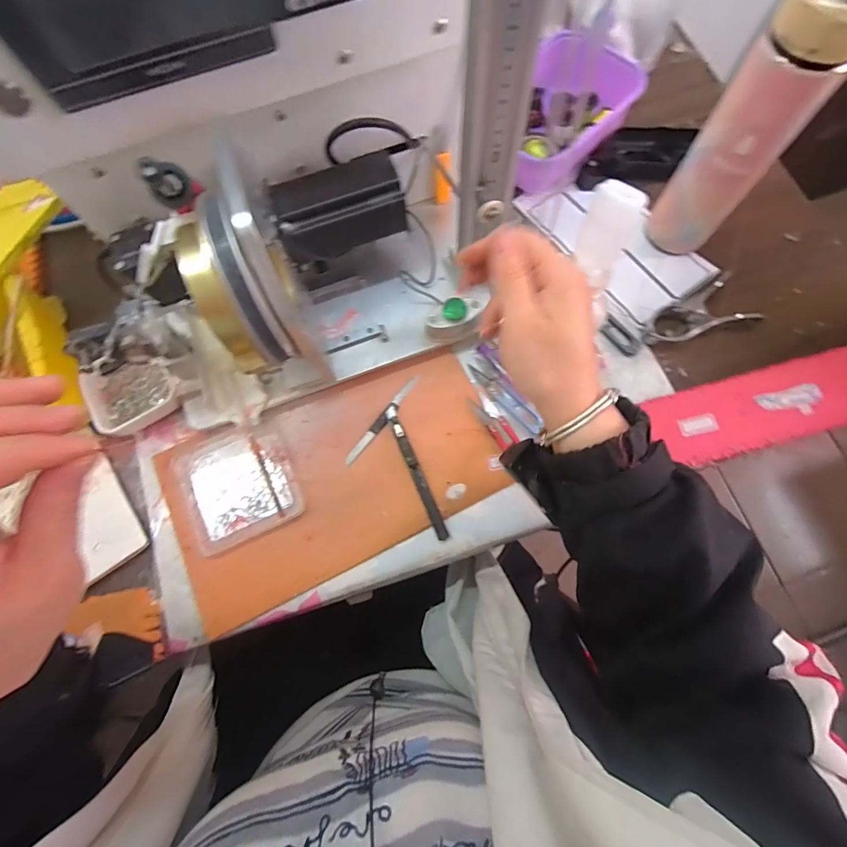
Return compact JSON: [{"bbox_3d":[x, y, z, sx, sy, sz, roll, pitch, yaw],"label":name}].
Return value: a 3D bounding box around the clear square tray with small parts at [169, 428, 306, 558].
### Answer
[{"bbox_3d":[-0.181,0.057,0.412,0.111,0.021,0.107,-25,75,-5],"label":"clear square tray with small parts"}]

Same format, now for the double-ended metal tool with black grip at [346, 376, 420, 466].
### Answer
[{"bbox_3d":[-0.040,-0.005,0.435,0.014,0.004,0.114,37,79,11],"label":"double-ended metal tool with black grip"}]

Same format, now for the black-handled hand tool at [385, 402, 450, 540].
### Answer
[{"bbox_3d":[-0.008,0.045,0.415,0.011,0.007,0.140,-22,75,-4],"label":"black-handled hand tool"}]

